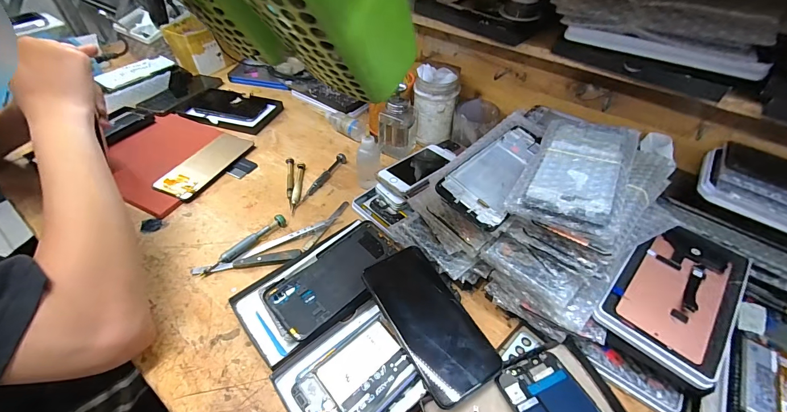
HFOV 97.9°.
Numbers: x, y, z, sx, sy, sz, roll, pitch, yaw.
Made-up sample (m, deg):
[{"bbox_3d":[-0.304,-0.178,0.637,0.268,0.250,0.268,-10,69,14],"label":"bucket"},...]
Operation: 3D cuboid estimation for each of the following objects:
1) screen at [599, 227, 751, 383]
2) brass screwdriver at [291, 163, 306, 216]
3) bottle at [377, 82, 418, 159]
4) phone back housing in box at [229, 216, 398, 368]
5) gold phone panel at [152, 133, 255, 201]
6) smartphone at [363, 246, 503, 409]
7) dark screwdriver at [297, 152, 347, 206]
[{"bbox_3d":[0.298,0.086,0.352,0.178,0.012,0.103,-34,53,-28],"label":"screen"},{"bbox_3d":[-0.152,-0.029,0.545,0.013,0.011,0.109,-2,47,-2],"label":"brass screwdriver"},{"bbox_3d":[0.007,-0.143,0.586,0.059,0.129,0.043,20,50,19],"label":"bottle"},{"bbox_3d":[-0.080,0.092,0.404,0.192,0.032,0.117,-26,52,-23],"label":"phone back housing in box"},{"bbox_3d":[-0.313,-0.071,0.578,0.070,0.007,0.162,21,48,9],"label":"gold phone panel"},{"bbox_3d":[0.035,0.111,0.347,0.074,0.009,0.151,-24,60,-21],"label":"smartphone"},{"bbox_3d":[-0.116,-0.045,0.560,0.013,0.012,0.122,21,50,19],"label":"dark screwdriver"}]

